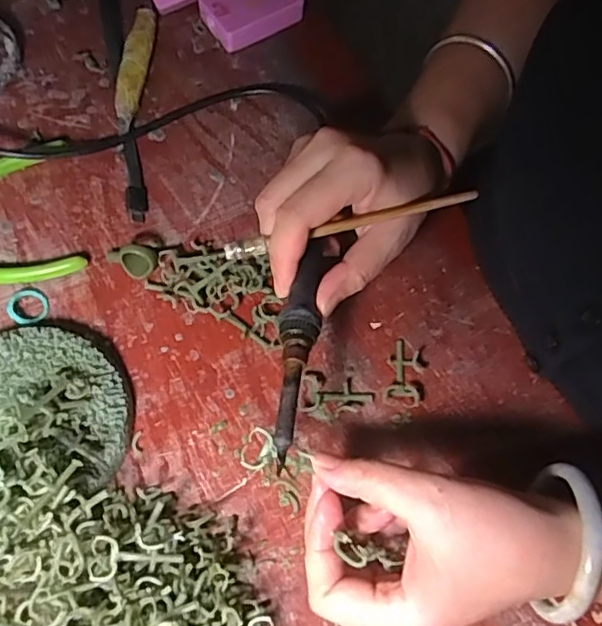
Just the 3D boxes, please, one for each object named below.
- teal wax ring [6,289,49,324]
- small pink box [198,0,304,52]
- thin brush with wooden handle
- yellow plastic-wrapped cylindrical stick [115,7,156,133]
[{"bbox_3d":[-0.165,-0.005,0.361,0.023,0.006,0.023,1,68,-3],"label":"teal wax ring"},{"bbox_3d":[-0.037,-0.229,0.452,0.068,0.021,0.045,-31,73,-14],"label":"small pink box"},{"bbox_3d":[0.027,-0.049,0.328,0.140,0.007,0.009,-14,69,-1],"label":"thin brush with wooden handle"},{"bbox_3d":[-0.119,-0.178,0.429,0.017,0.013,0.105,7,68,0],"label":"yellow plastic-wrapped cylindrical stick"}]

